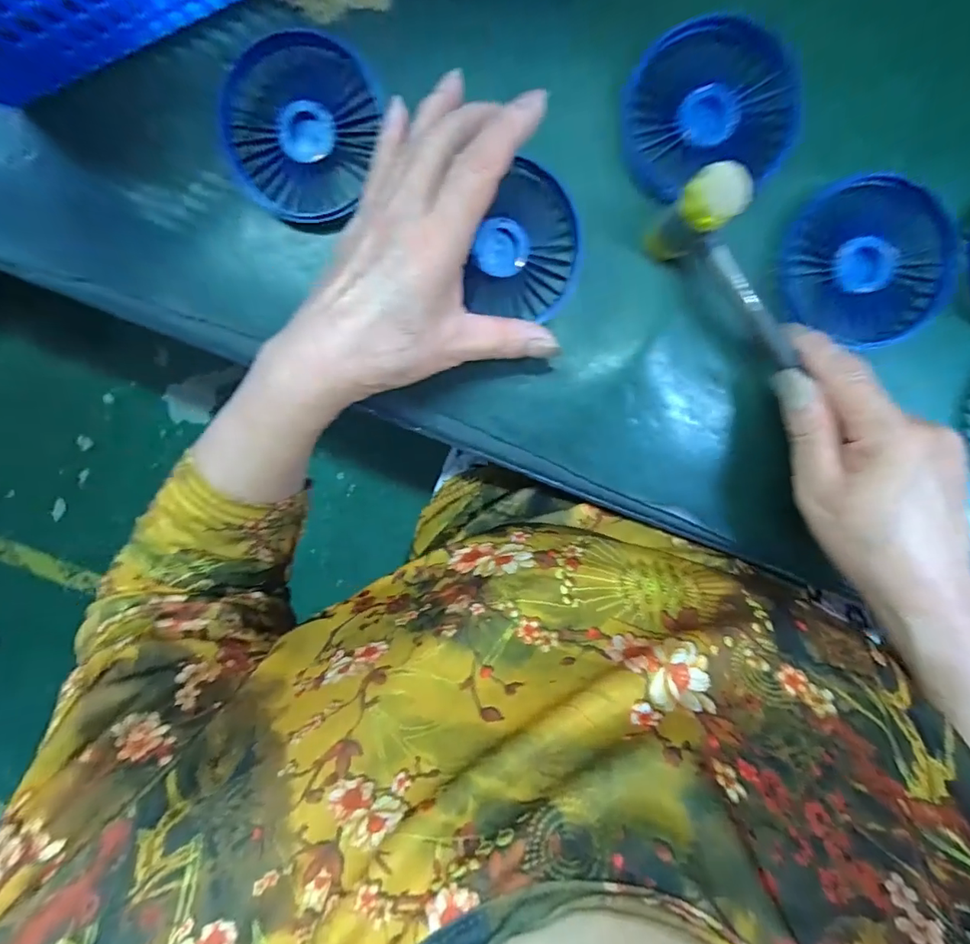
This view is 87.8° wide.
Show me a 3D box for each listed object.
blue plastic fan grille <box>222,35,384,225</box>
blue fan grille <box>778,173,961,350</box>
[{"bbox_3d":[-0.099,-0.184,0.272,0.078,0.018,0.085,0,97,1],"label":"blue plastic fan grille"},{"bbox_3d":[0.204,-0.112,0.272,0.088,0.016,0.080,0,97,1],"label":"blue fan grille"}]

